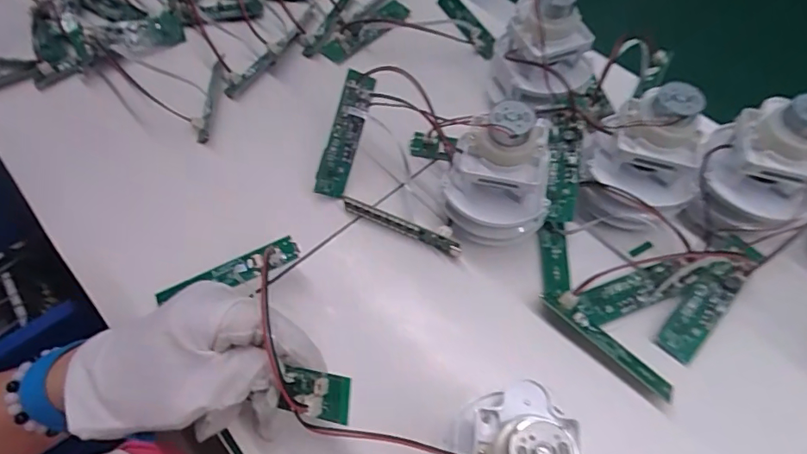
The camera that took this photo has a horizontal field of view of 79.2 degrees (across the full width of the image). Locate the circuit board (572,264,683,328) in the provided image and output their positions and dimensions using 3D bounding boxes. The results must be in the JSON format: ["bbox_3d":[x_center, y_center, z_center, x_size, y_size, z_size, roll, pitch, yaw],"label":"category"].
[{"bbox_3d":[0.134,0.040,0.290,0.067,0.010,0.022,-19,67,-9],"label":"circuit board"}]

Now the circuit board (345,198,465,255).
[{"bbox_3d":[-0.001,0.000,0.313,0.081,0.015,0.005,23,63,14],"label":"circuit board"}]

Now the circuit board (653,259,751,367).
[{"bbox_3d":[0.174,0.046,0.284,0.024,0.007,0.070,40,76,20],"label":"circuit board"}]

